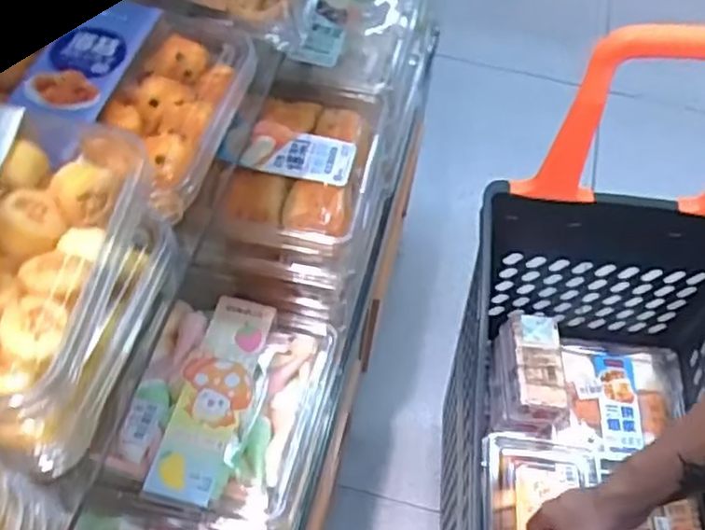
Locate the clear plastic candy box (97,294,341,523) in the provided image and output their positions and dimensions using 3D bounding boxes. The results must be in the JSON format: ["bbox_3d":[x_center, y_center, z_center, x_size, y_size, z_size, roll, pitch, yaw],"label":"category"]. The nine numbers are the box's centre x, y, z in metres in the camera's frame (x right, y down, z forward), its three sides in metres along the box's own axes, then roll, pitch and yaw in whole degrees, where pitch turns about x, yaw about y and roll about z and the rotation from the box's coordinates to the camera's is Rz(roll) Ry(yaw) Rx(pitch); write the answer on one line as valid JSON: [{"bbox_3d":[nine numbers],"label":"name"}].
[{"bbox_3d":[-0.124,0.129,0.684,0.177,0.047,0.201,12,57,4],"label":"clear plastic candy box"}]

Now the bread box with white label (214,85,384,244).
[{"bbox_3d":[-0.050,-0.103,0.687,0.134,0.046,0.178,12,57,4],"label":"bread box with white label"}]

